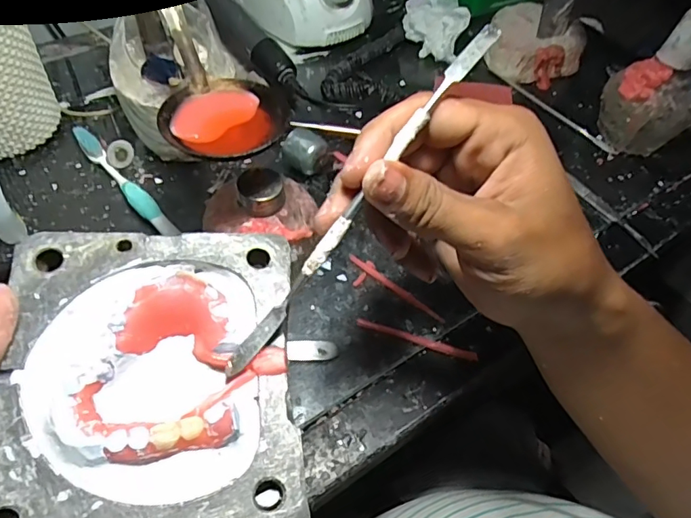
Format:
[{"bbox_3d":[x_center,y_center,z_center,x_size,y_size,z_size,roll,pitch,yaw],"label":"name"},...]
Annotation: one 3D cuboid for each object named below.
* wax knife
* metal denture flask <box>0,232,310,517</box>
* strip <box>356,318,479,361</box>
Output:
[{"bbox_3d":[0.008,-0.027,0.213,0.008,0.008,0.183,37,88,19],"label":"wax knife"},{"bbox_3d":[-0.076,0.044,0.202,0.109,0.024,0.123,-4,55,-8],"label":"metal denture flask"},{"bbox_3d":[0.046,0.052,0.327,0.079,0.004,0.005,17,54,7],"label":"strip"}]

